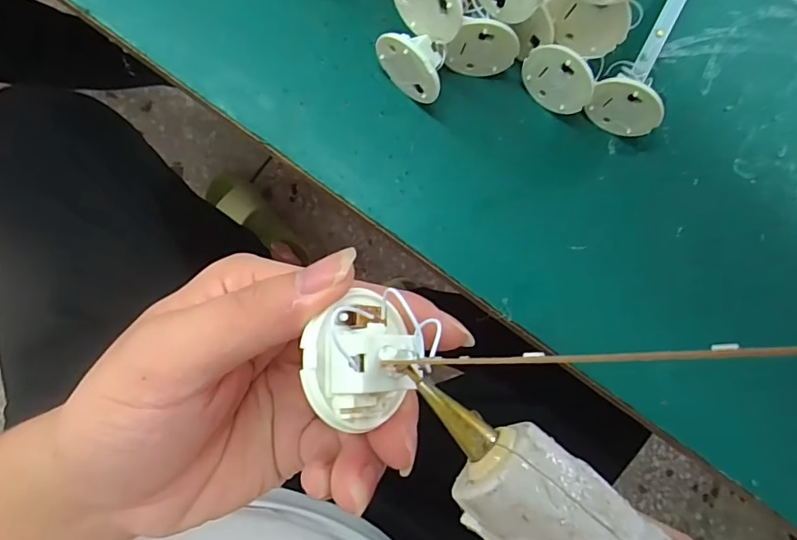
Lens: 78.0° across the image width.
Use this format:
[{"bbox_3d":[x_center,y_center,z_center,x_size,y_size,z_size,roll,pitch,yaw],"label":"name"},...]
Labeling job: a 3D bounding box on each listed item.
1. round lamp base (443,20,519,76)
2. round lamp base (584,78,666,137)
[{"bbox_3d":[0.043,-0.112,0.250,0.035,0.032,0.010,3,85,-6],"label":"round lamp base"},{"bbox_3d":[0.117,-0.085,0.258,0.037,0.033,0.009,31,82,-3],"label":"round lamp base"}]

